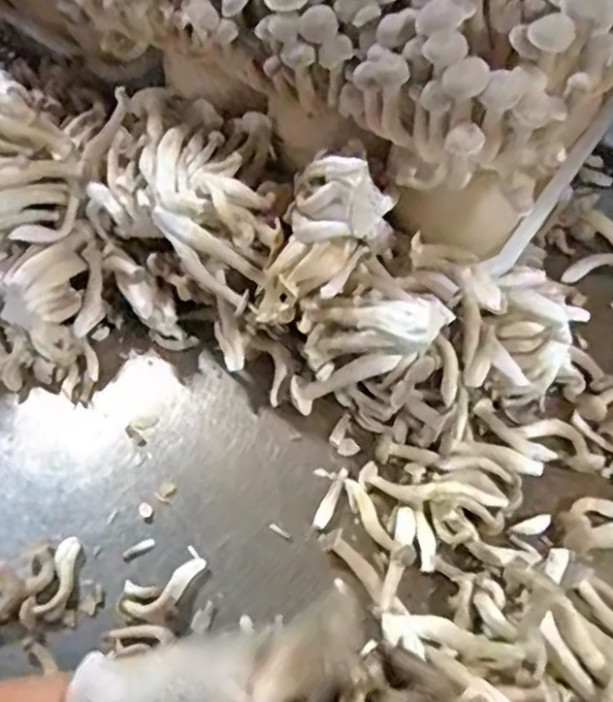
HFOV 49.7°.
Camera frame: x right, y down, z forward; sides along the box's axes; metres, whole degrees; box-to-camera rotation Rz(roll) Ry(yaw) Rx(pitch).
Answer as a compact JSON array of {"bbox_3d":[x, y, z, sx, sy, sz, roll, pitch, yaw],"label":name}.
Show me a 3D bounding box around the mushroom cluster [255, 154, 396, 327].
[{"bbox_3d":[0.008,-0.096,0.548,0.093,0.092,0.128,26,61,16],"label":"mushroom cluster"}]

